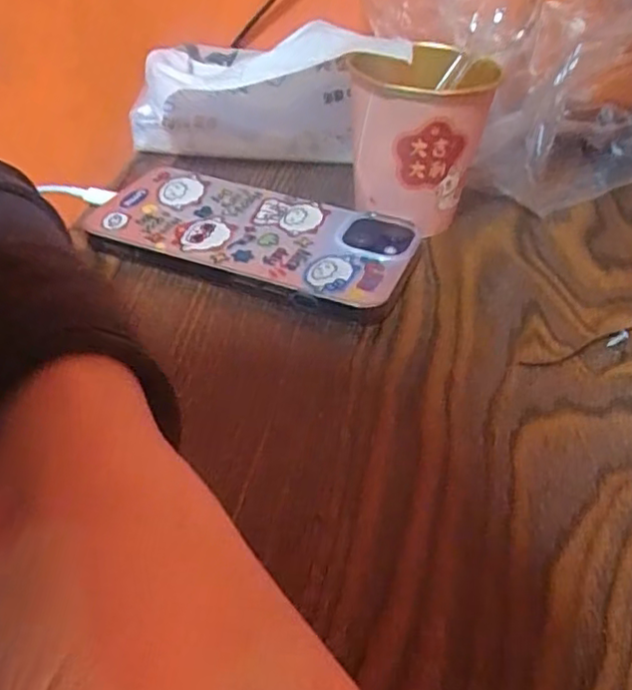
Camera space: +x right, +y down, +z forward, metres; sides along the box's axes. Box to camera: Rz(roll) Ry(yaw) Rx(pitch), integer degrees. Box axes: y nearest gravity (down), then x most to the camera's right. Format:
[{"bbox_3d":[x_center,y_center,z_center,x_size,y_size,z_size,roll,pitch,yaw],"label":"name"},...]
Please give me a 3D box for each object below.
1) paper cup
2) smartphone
[{"bbox_3d":[0.048,-0.100,0.324,0.061,0.068,0.065,2,40,-2],"label":"paper cup"},{"bbox_3d":[-0.031,-0.050,0.314,0.147,0.014,0.071,15,41,13],"label":"smartphone"}]

